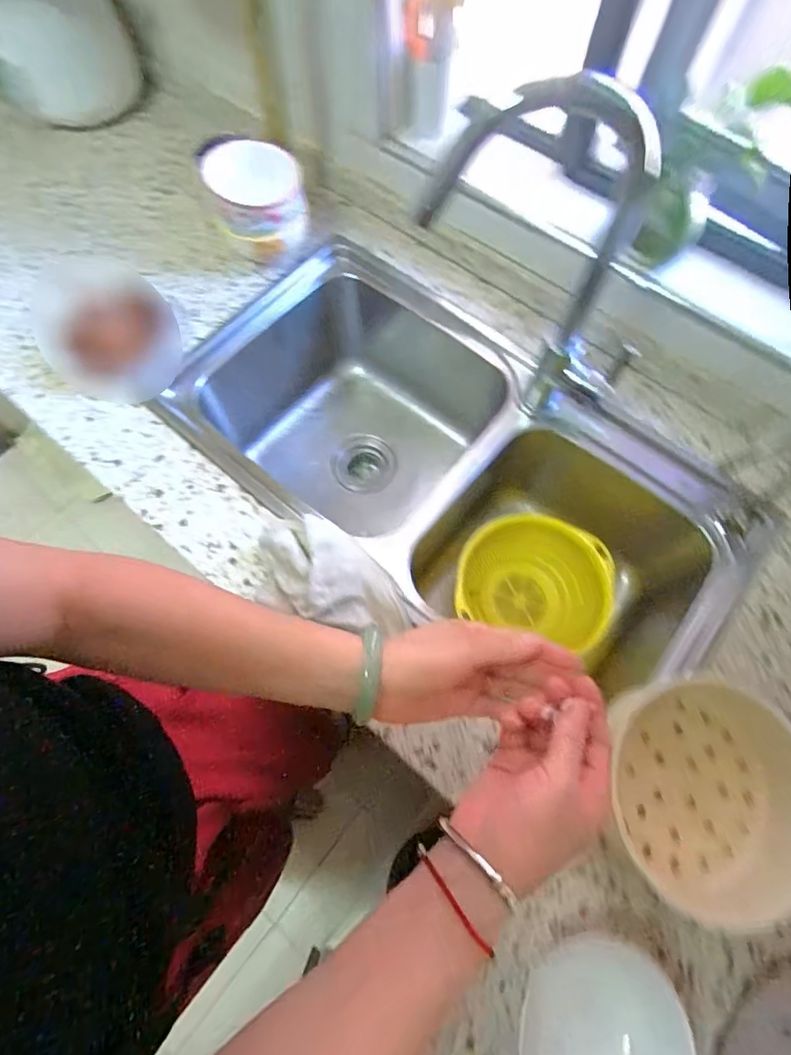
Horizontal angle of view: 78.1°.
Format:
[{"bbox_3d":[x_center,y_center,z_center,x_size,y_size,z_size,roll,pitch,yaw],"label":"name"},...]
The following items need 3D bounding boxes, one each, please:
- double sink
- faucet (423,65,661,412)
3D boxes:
[{"bbox_3d":[0.079,-0.078,0.742,0.757,0.234,0.433,36,73,14],"label":"double sink"},{"bbox_3d":[0.154,-0.258,0.504,0.249,0.349,0.081,8,69,3],"label":"faucet"}]

